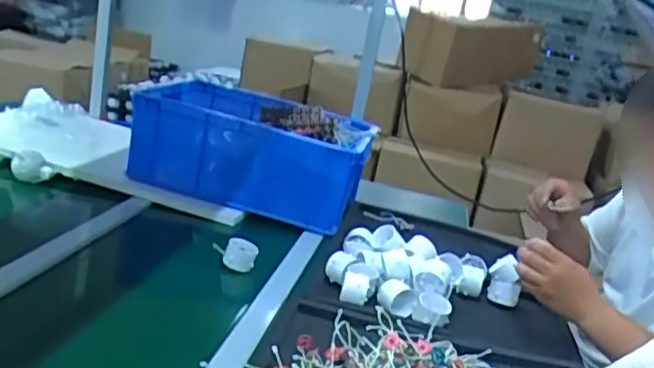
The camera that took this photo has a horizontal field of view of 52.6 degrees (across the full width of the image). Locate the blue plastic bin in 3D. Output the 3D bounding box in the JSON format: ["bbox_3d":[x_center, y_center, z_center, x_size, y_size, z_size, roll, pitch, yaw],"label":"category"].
[{"bbox_3d":[-0.140,-0.076,1.420,0.444,0.193,0.328,14,17,10],"label":"blue plastic bin"}]

